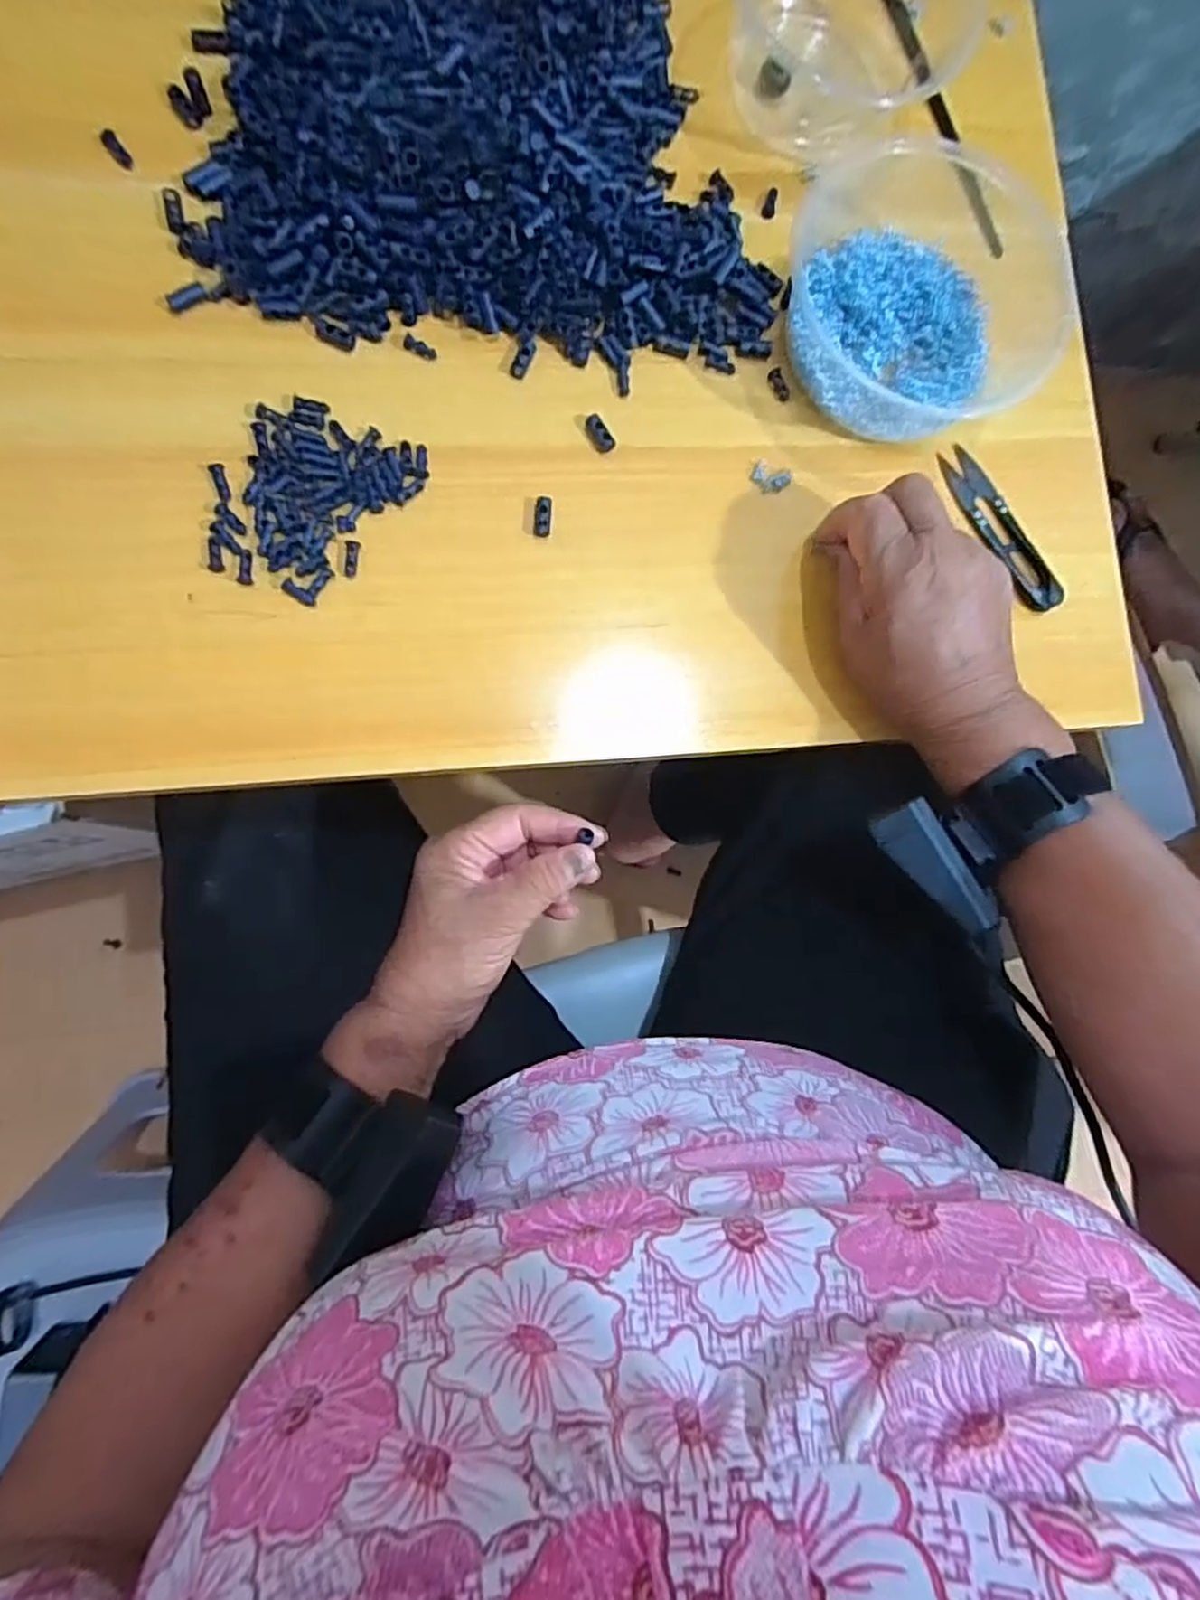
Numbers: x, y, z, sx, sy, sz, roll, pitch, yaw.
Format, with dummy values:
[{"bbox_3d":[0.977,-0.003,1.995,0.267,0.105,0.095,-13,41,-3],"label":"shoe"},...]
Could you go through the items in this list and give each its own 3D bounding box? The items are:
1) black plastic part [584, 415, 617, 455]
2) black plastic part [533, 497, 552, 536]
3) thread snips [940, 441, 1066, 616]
[{"bbox_3d":[0.000,-0.191,0.374,0.010,0.006,0.020,-29,90,-10],"label":"black plastic part"},{"bbox_3d":[-0.029,-0.143,0.363,0.008,0.005,0.019,4,85,-8],"label":"black plastic part"},{"bbox_3d":[0.224,-0.152,0.404,0.024,0.012,0.104,-33,91,-10],"label":"thread snips"}]

